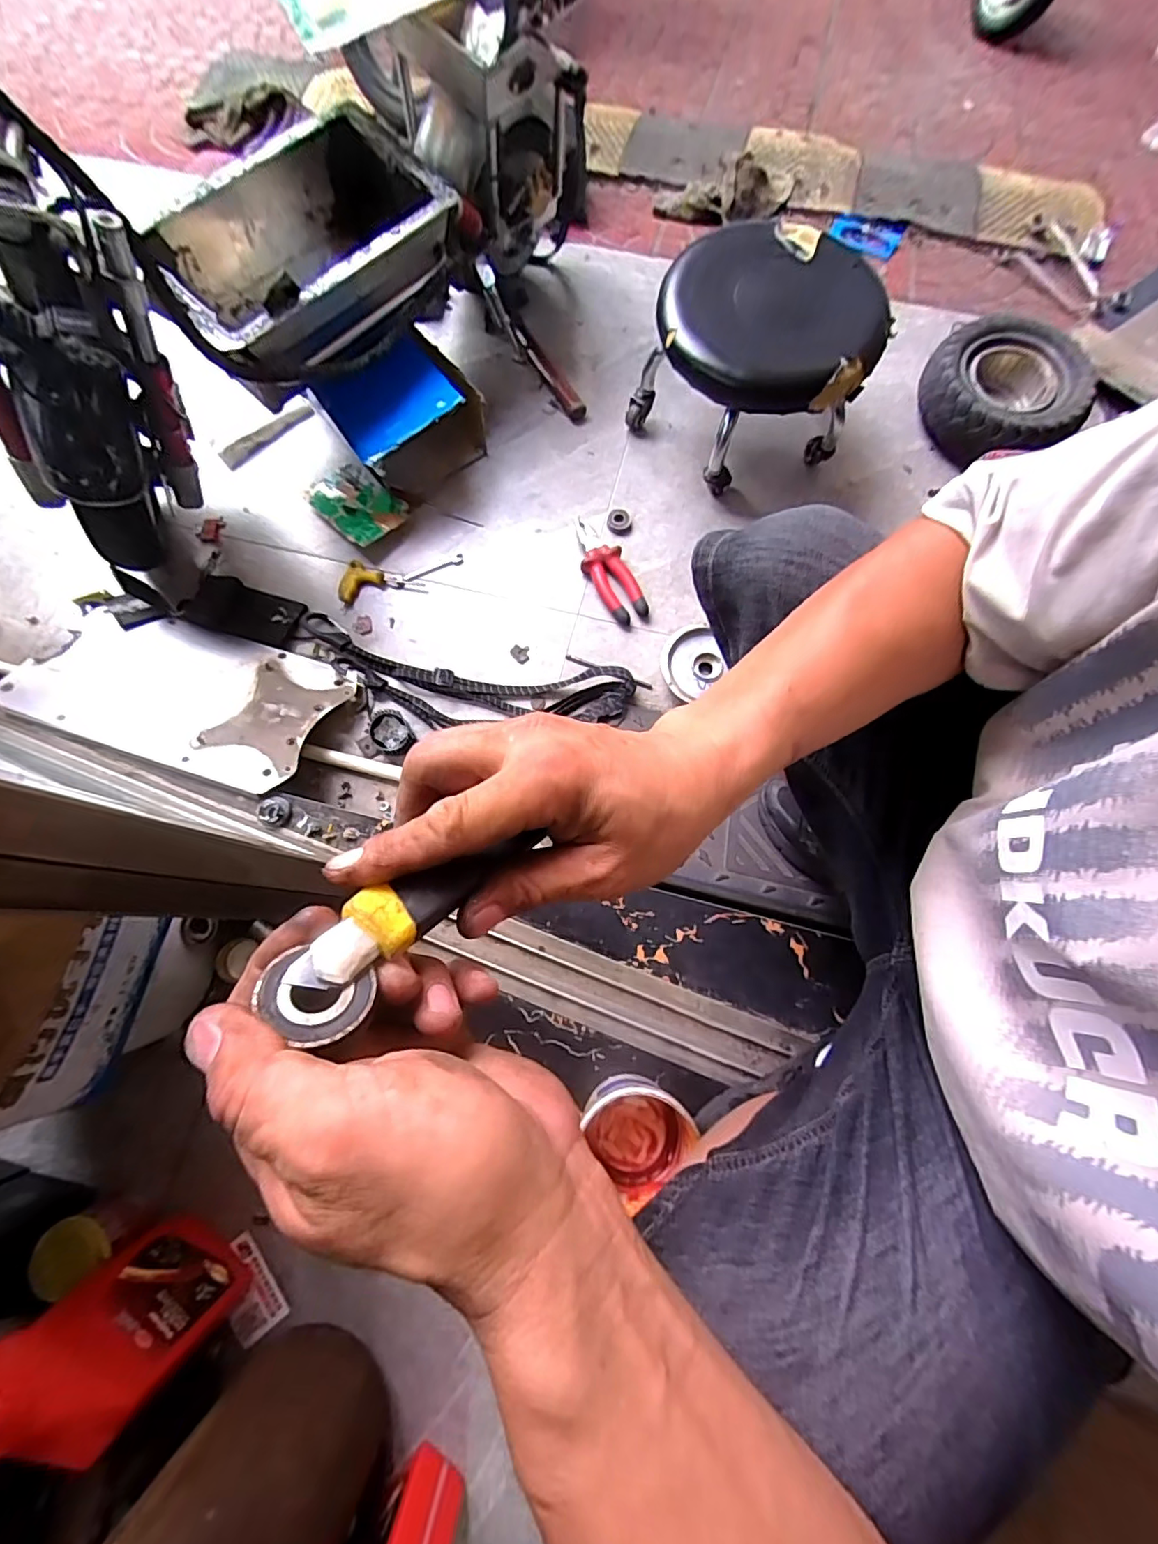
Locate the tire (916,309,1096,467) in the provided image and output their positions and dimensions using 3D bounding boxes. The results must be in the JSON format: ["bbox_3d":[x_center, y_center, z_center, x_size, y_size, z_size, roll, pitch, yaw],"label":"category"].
[{"bbox_3d":[0.712,-0.636,0.937,0.283,0.088,0.242,-20,74,-6],"label":"tire"}]

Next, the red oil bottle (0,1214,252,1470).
[{"bbox_3d":[-0.383,0.470,0.455,0.108,0.191,0.056,30,77,7],"label":"red oil bottle"}]

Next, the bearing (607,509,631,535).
[{"bbox_3d":[0.065,-0.405,0.901,0.037,0.012,0.040,0,73,0],"label":"bearing"}]

